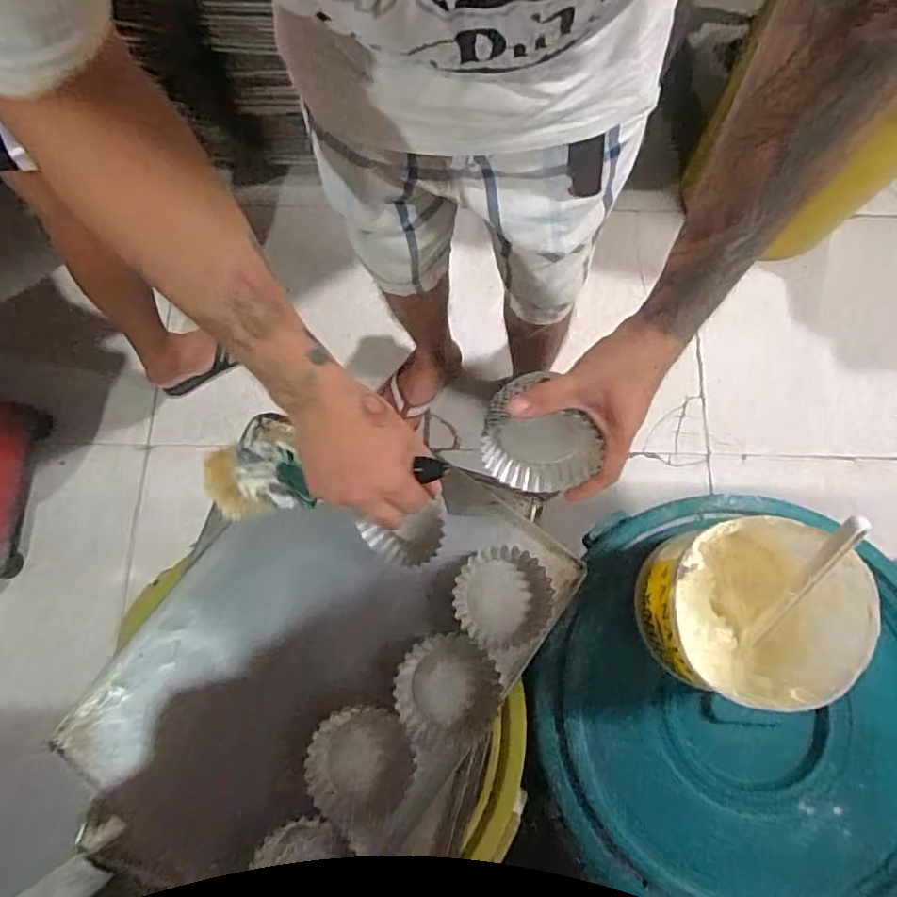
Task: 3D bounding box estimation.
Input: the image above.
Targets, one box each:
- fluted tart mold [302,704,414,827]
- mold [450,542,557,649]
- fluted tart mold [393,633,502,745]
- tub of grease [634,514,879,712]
[{"bbox_3d":[-0.083,0.291,0.524,0.094,0.013,0.096,-31,77,-7],"label":"fluted tart mold"},{"bbox_3d":[0.055,0.149,0.571,0.095,0.025,0.096,4,76,2],"label":"mold"},{"bbox_3d":[-0.001,0.230,0.542,0.097,0.022,0.095,-3,75,1],"label":"fluted tart mold"},{"bbox_3d":[0.273,0.150,0.534,0.159,0.142,0.152,0,75,1],"label":"tub of grease"}]

